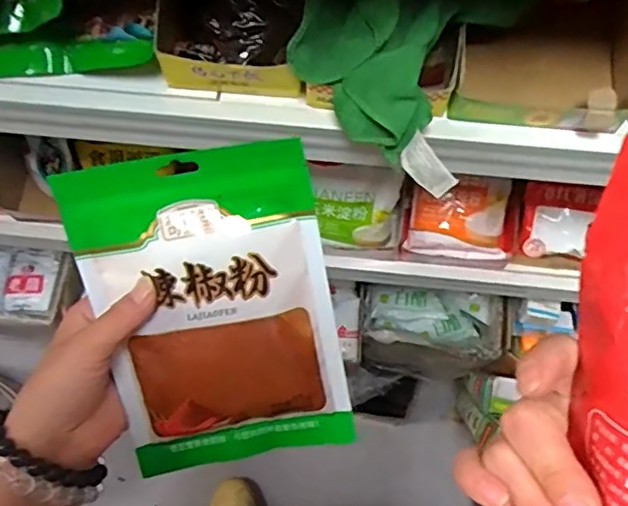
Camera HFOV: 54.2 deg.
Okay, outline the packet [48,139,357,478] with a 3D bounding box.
[{"bbox_3d":[-0.057,0.037,0.358,0.135,0.016,0.189,-9,109,2],"label":"packet"}]

